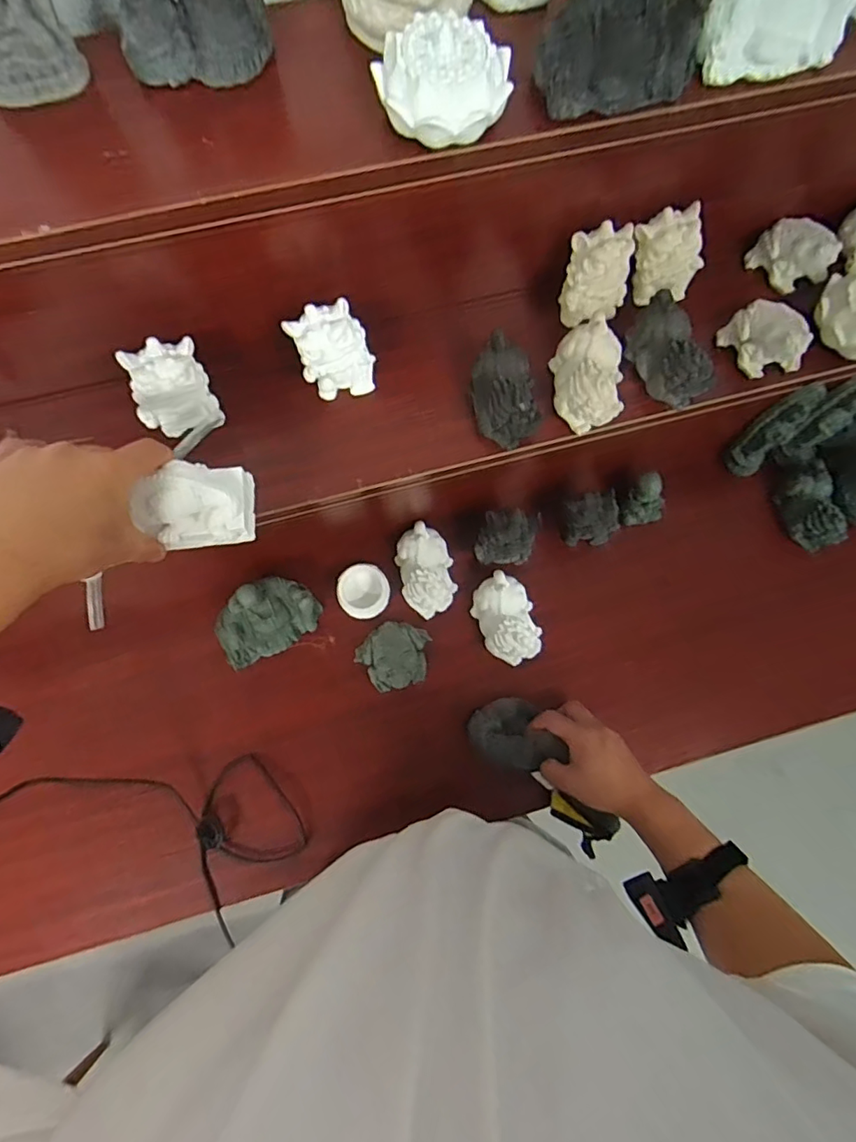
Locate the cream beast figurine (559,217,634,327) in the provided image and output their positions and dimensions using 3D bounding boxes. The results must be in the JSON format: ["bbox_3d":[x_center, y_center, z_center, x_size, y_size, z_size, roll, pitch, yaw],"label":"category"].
[{"bbox_3d":[0.184,-0.320,0.596,0.072,0.091,0.054,-24,78,-7],"label":"cream beast figurine"}]

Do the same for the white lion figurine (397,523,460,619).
[{"bbox_3d":[-0.001,-0.001,0.716,0.071,0.050,0.112,-12,77,-4],"label":"white lion figurine"}]

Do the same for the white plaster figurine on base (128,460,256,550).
[{"bbox_3d":[-0.200,-0.058,0.461,0.104,0.070,0.053,3,32,-25],"label":"white plaster figurine on base"}]

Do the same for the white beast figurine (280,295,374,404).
[{"bbox_3d":[-0.098,-0.224,0.564,0.074,0.089,0.049,-17,77,-6],"label":"white beast figurine"}]

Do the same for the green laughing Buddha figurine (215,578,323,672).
[{"bbox_3d":[-0.210,0.063,0.692,0.137,0.078,0.080,-33,79,-9],"label":"green laughing Buddha figurine"}]

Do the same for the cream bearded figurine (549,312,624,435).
[{"bbox_3d":[0.177,-0.212,0.585,0.075,0.054,0.109,-1,76,-2],"label":"cream bearded figurine"}]

